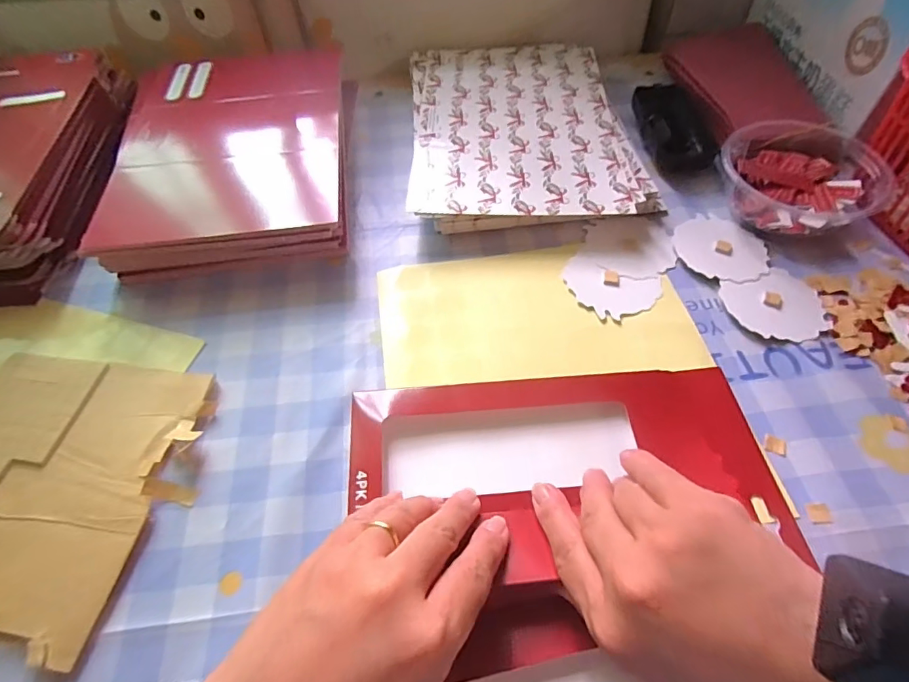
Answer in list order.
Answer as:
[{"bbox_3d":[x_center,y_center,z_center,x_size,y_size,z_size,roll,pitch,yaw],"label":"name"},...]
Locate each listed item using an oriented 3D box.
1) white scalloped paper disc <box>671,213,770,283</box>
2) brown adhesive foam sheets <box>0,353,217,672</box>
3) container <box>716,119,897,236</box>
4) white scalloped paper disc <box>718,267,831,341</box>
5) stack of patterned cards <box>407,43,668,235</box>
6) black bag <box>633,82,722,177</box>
[{"bbox_3d":[0.204,-0.071,0.374,0.065,0.004,0.068,-1,55,2],"label":"white scalloped paper disc"},{"bbox_3d":[-0.239,0.081,0.285,0.157,0.008,0.158,5,55,5],"label":"brown adhesive foam sheets"},{"bbox_3d":[0.270,-0.129,0.388,0.123,0.039,0.113,3,55,4],"label":"container"},{"bbox_3d":[0.226,-0.025,0.340,0.067,0.004,0.059,-15,56,-9],"label":"white scalloped paper disc"},{"bbox_3d":[0.060,-0.195,0.454,0.193,0.030,0.263,-3,55,0],"label":"stack of patterned cards"},{"bbox_3d":[0.200,-0.199,0.449,0.054,0.035,0.111,-5,55,-2],"label":"black bag"}]

